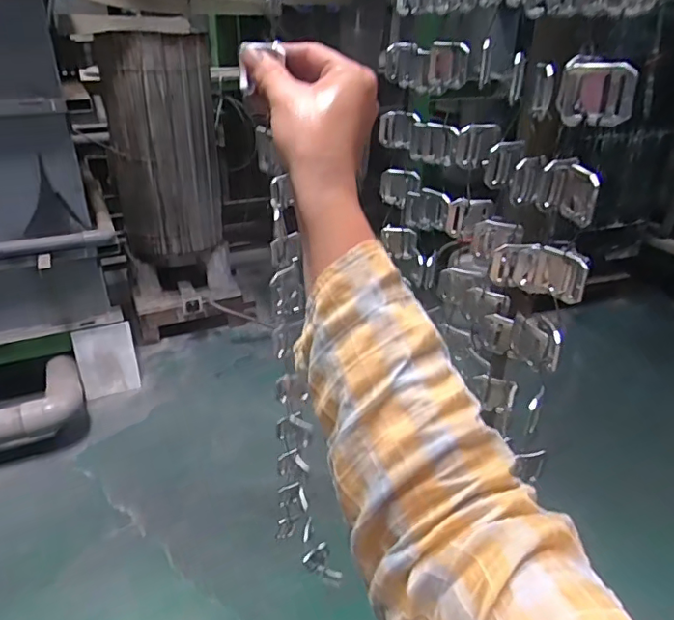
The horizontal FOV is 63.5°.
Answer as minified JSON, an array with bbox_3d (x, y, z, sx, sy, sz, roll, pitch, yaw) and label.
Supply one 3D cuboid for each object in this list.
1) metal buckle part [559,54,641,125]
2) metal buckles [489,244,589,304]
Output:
[{"bbox_3d":[0.138,-0.116,0.289,0.039,0.034,0.009,18,39,37],"label":"metal buckle part"},{"bbox_3d":[0.130,-0.025,0.356,0.008,0.033,0.074,-11,16,-27],"label":"metal buckles"}]

